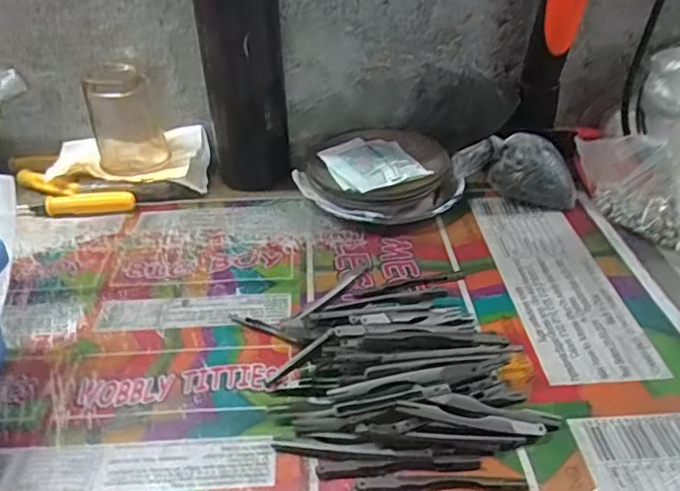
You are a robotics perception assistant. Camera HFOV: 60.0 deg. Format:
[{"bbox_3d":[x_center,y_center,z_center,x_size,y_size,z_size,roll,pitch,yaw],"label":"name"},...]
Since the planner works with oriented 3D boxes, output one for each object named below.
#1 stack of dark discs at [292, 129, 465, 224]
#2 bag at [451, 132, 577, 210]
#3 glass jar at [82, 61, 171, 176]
[{"bbox_3d":[0.030,-0.062,0.503,0.128,0.029,0.120,-8,39,-13],"label":"stack of dark discs"},{"bbox_3d":[0.145,-0.062,0.485,0.097,0.049,0.034,21,38,26],"label":"bag"},{"bbox_3d":[-0.185,-0.110,0.509,0.056,0.081,0.056,-12,36,-20],"label":"glass jar"}]

